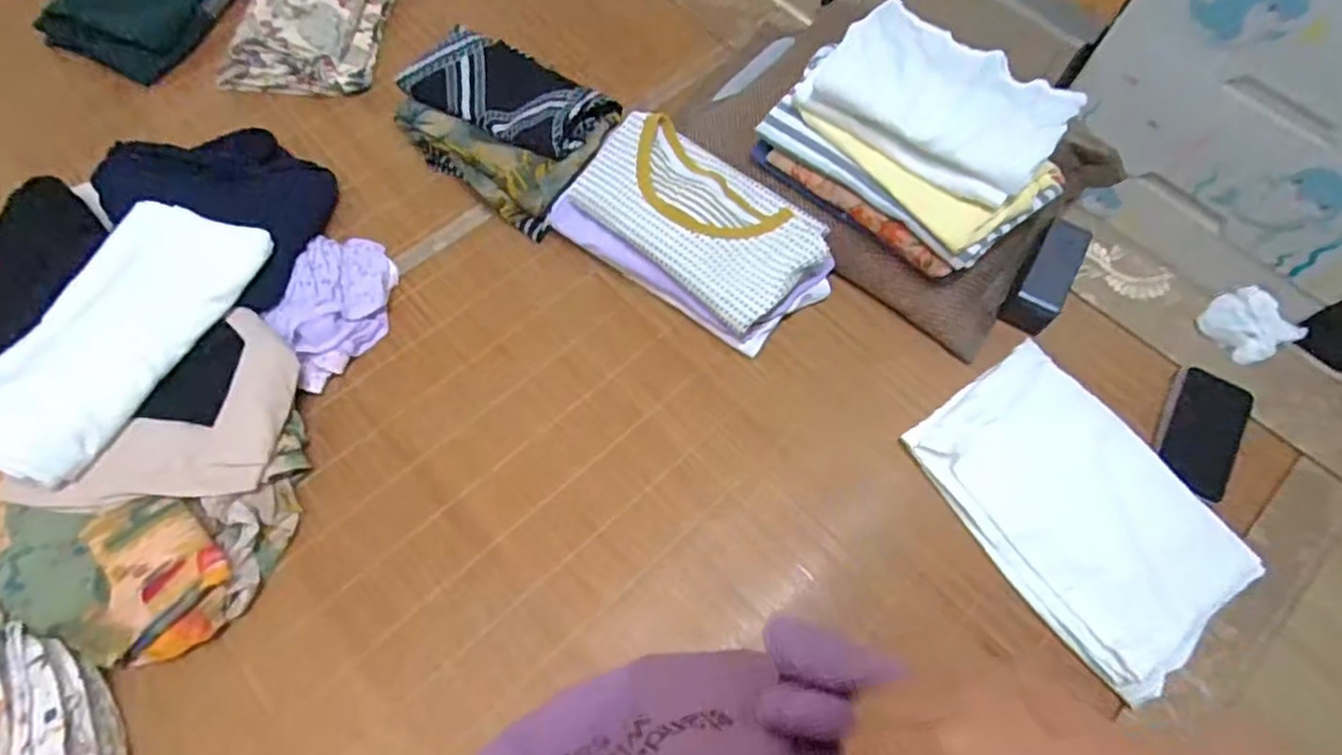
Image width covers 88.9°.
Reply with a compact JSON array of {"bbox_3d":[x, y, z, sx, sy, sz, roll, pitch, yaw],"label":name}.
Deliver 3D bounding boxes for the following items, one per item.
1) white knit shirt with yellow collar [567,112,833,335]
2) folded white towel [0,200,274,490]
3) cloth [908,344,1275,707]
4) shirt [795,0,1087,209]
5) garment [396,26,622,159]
[{"bbox_3d":[0.028,-0.183,0.749,0.275,0.031,0.149,40,70,16],"label":"white knit shirt with yellow collar"},{"bbox_3d":[-0.527,-0.047,0.649,0.148,0.020,0.290,17,59,1],"label":"folded white towel"},{"bbox_3d":[0.387,0.119,0.659,0.191,0.042,0.284,-33,70,-14],"label":"cloth"},{"bbox_3d":[0.270,-0.286,0.693,0.243,0.047,0.160,39,70,16],"label":"shirt"},{"bbox_3d":[-0.199,-0.348,0.819,0.272,0.042,0.127,32,68,13],"label":"garment"}]

